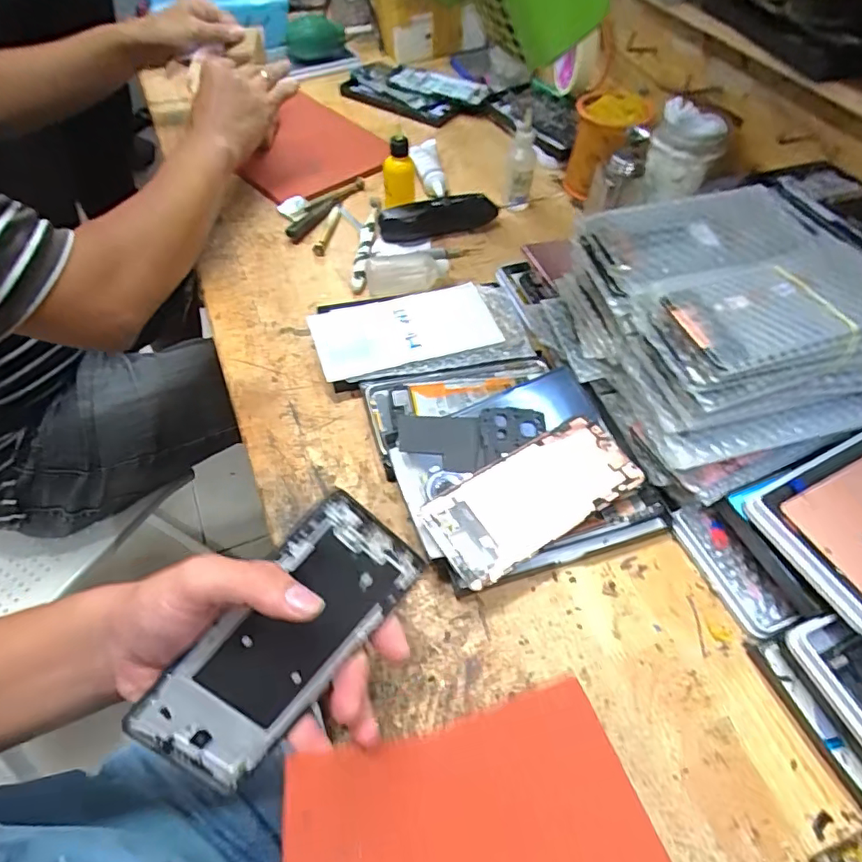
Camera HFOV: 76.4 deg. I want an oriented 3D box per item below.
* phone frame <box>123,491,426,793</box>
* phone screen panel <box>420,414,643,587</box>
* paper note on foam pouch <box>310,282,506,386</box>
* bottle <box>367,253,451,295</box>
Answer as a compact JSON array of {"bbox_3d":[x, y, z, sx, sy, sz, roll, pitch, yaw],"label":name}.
[{"bbox_3d":[-0.078,0.112,0.290,0.067,0.004,0.158,43,83,-15],"label":"phone frame"},{"bbox_3d":[0.072,0.045,0.384,0.150,0.006,0.067,-28,65,-17],"label":"phone screen panel"},{"bbox_3d":[-0.025,-0.095,0.511,0.163,0.009,0.083,-14,60,-8],"label":"paper note on foam pouch"},{"bbox_3d":[-0.024,-0.165,0.579,0.086,0.029,0.038,-2,53,-5],"label":"bottle"}]

